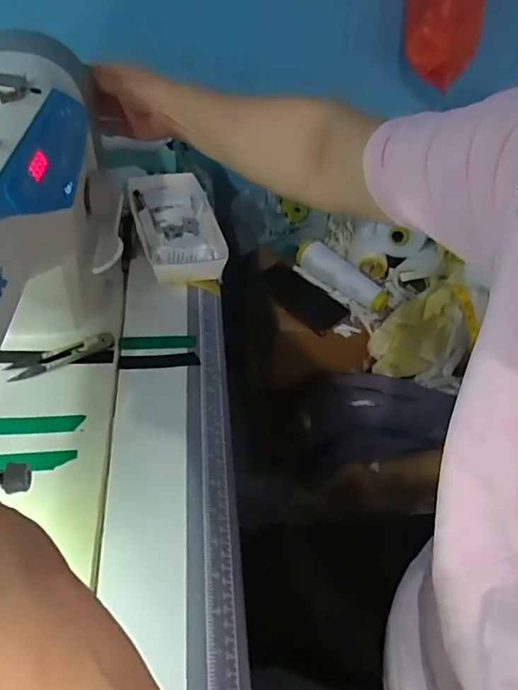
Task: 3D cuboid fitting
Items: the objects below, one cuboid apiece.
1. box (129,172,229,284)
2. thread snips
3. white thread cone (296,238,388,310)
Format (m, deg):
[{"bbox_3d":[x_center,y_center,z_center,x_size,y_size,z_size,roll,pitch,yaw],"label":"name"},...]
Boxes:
[{"bbox_3d":[-0.103,-0.152,0.642,0.094,0.033,0.190,-10,48,-15],"label":"box"},{"bbox_3d":[-0.197,0.009,0.513,0.102,0.008,0.028,-16,50,-20],"label":"thread snips"},{"bbox_3d":[0.139,-0.114,0.860,0.171,0.044,0.049,37,55,25],"label":"white thread cone"}]

